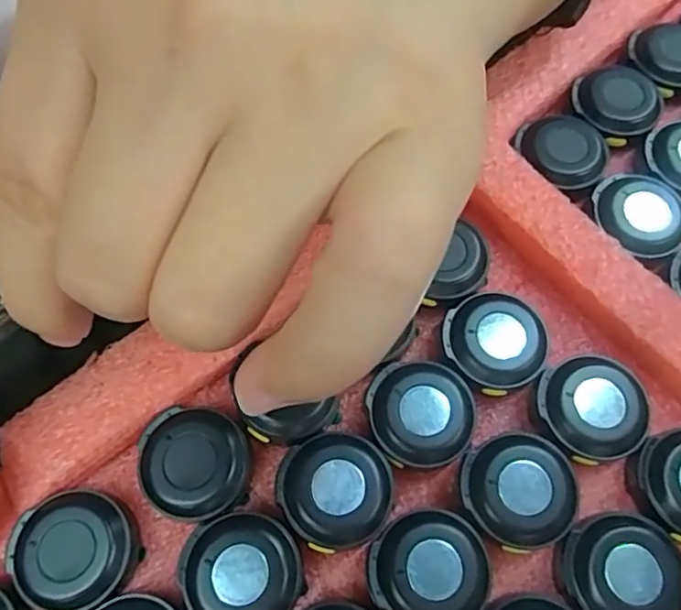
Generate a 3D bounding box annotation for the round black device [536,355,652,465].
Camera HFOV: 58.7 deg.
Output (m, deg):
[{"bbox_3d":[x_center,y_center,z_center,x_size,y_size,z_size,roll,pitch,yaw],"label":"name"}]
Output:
[{"bbox_3d":[0.071,0.029,0.171,0.027,0.009,0.029,0,69,0],"label":"round black device"}]

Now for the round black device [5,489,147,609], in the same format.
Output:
[{"bbox_3d":[-0.069,0.064,0.158,0.030,0.013,0.028,0,69,0],"label":"round black device"}]

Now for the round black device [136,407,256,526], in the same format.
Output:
[{"bbox_3d":[-0.040,0.043,0.166,0.029,0.013,0.028,0,69,0],"label":"round black device"}]

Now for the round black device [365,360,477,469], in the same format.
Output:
[{"bbox_3d":[0.023,0.031,0.172,0.029,0.011,0.028,0,69,0],"label":"round black device"}]

